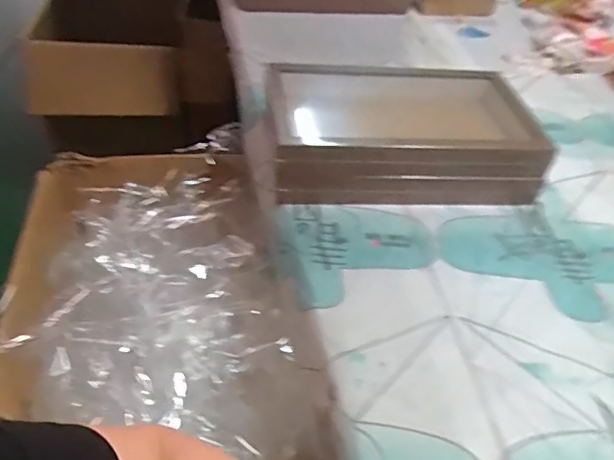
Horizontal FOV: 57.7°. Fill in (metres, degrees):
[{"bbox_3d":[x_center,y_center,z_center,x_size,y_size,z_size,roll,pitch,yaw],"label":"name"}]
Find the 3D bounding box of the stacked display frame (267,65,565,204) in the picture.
[{"bbox_3d":[0.128,-0.134,0.755,0.342,0.095,0.200,0,44,-8],"label":"stacked display frame"}]

